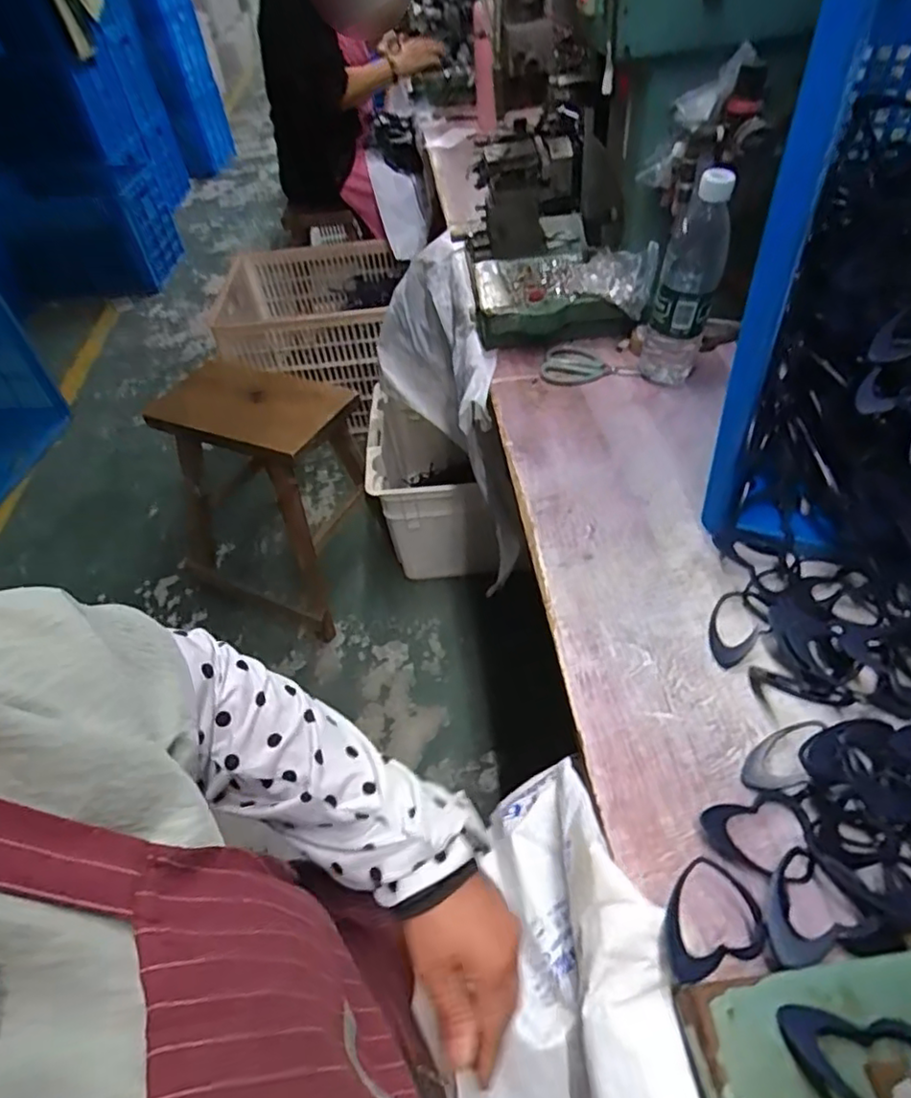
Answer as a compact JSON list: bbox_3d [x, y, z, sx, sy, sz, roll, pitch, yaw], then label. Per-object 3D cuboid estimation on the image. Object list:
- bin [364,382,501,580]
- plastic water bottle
[{"bbox_3d":[-0.074,-0.154,1.555,0.247,0.308,0.435,-10,47,-4],"label":"bin"},{"bbox_3d":[0.262,-0.306,0.735,0.072,0.222,0.081,5,48,10],"label":"plastic water bottle"}]

